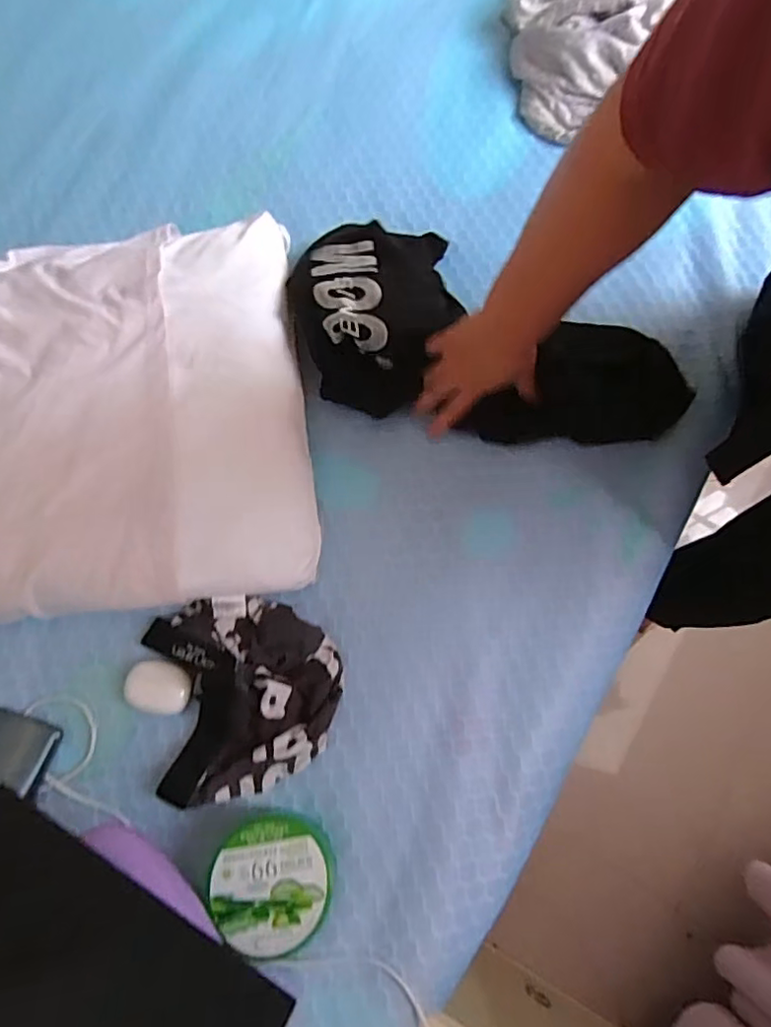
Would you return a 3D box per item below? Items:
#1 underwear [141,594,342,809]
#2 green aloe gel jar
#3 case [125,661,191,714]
[{"bbox_3d":[-0.128,0.161,0.539,0.169,0.030,0.174,0,73,1],"label":"underwear"},{"bbox_3d":[-0.093,0.303,0.485,0.090,0.059,0.088,0,73,1],"label":"green aloe gel jar"},{"bbox_3d":[-0.214,0.164,0.553,0.060,0.020,0.044,5,73,3],"label":"case"}]

